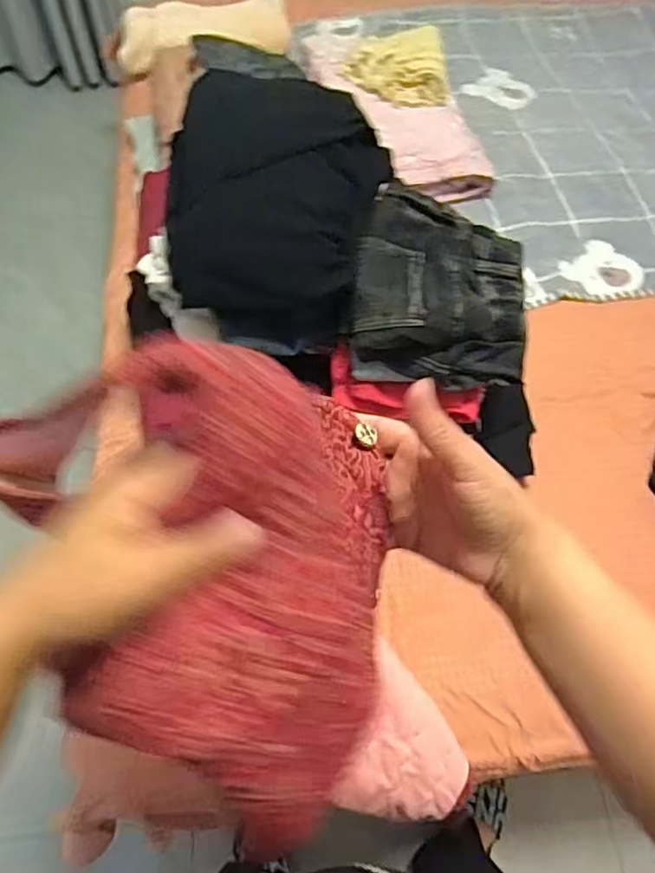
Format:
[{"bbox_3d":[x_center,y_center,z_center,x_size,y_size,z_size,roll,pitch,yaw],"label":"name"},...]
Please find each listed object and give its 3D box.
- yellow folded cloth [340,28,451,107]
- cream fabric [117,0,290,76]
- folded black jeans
[{"bbox_3d":[0.140,-0.767,1.231,0.218,0.041,0.210,-4,63,-6],"label":"yellow folded cloth"},{"bbox_3d":[-0.274,-0.915,1.340,0.392,0.078,0.181,-10,63,-9],"label":"cream fabric"},{"bbox_3d":[0.144,-0.194,0.764,0.221,0.068,0.256,5,62,-1],"label":"folded black jeans"}]

